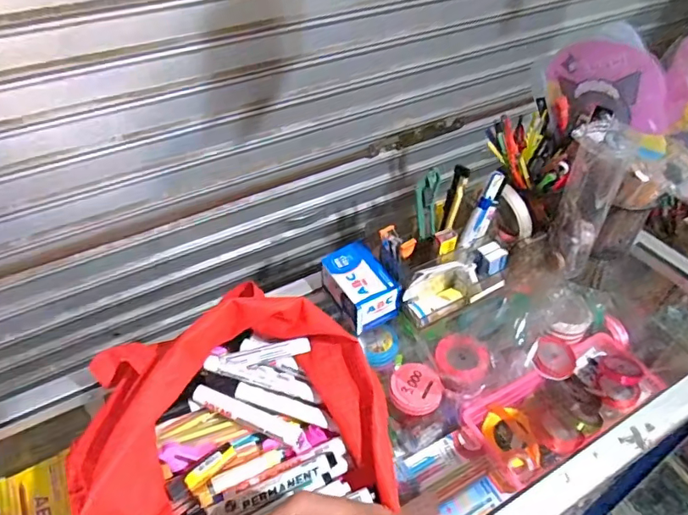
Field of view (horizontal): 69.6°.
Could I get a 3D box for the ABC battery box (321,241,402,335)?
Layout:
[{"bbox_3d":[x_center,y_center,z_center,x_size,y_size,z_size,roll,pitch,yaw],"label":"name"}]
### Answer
[{"bbox_3d":[0.017,0.039,0.601,0.064,0.061,0.092,-20,50,-20],"label":"ABC battery box"}]

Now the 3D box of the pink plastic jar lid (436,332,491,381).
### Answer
[{"bbox_3d":[0.167,0.138,0.698,0.075,0.065,0.025,13,6,1],"label":"pink plastic jar lid"}]

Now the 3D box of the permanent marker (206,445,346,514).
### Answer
[{"bbox_3d":[-0.054,0.188,0.412,0.120,0.017,0.019,-17,49,-18],"label":"permanent marker"}]

